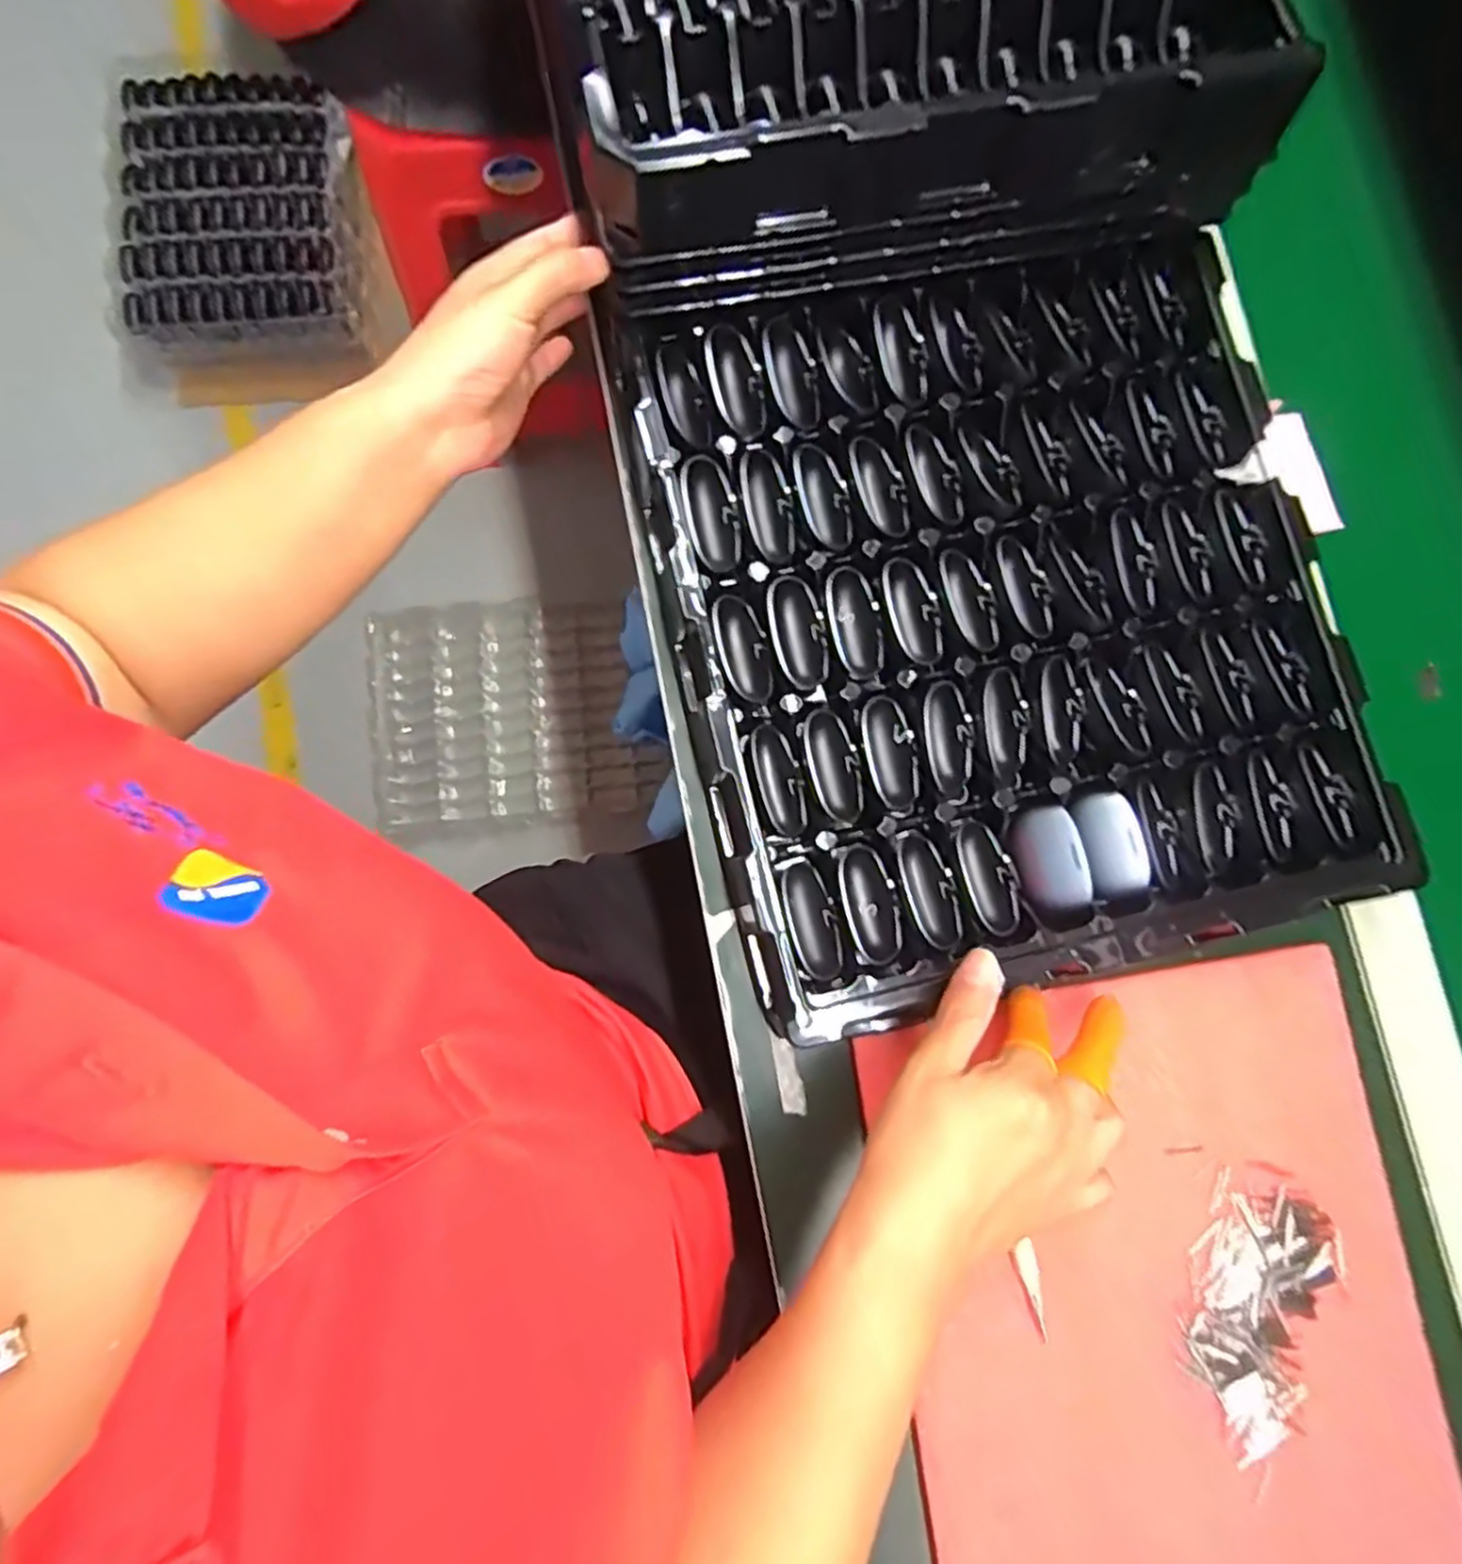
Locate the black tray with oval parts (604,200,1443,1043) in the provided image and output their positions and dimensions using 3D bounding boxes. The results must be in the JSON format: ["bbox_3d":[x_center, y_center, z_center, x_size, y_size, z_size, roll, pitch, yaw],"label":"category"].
[{"bbox_3d":[0.141,-0.090,0.388,0.337,0.048,0.370,-12,83,-3],"label":"black tray with oval parts"}]

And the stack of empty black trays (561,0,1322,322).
[{"bbox_3d":[0.061,-0.488,0.405,0.336,0.087,0.441,-10,74,-5],"label":"stack of empty black trays"}]

